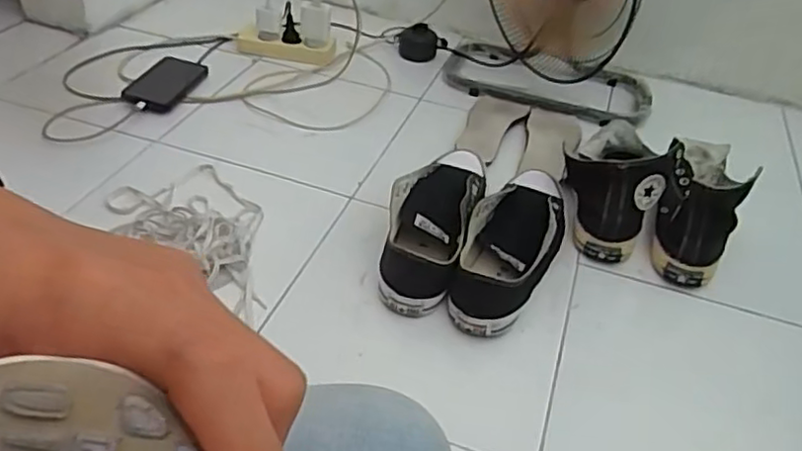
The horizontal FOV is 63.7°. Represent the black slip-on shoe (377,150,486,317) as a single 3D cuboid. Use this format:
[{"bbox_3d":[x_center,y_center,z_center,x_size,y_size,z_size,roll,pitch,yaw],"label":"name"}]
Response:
[{"bbox_3d":[0.039,-0.012,0.766,0.094,0.081,0.258,13,40,7],"label":"black slip-on shoe"}]

